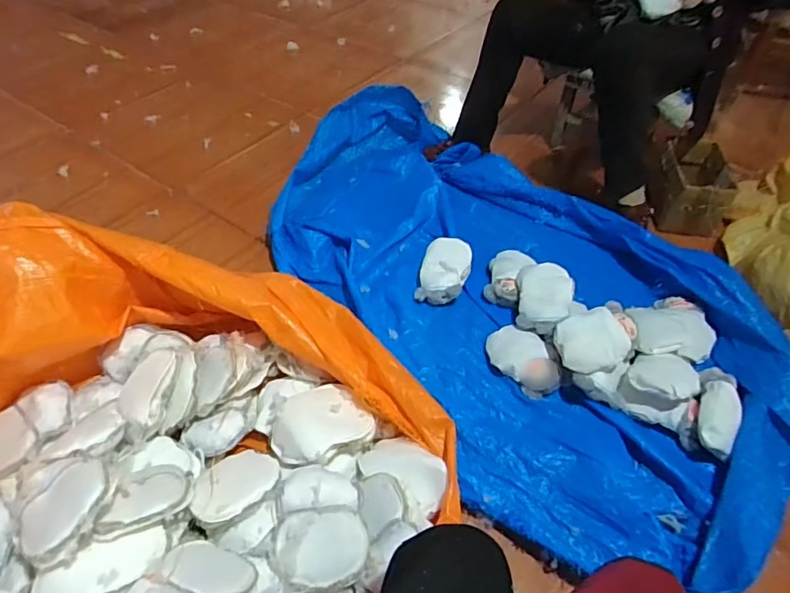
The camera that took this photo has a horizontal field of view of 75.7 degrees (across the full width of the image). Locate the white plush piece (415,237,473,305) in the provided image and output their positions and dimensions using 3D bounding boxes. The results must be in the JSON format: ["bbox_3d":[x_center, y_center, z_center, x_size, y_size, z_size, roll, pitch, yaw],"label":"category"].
[{"bbox_3d":[0.125,-0.070,1.273,0.124,0.105,0.166,10,50,8],"label":"white plush piece"}]

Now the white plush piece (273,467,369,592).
[{"bbox_3d":[-0.121,0.353,0.787,0.142,0.048,0.176,-11,52,-11],"label":"white plush piece"}]

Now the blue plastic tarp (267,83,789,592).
[{"bbox_3d":[0.217,-0.059,1.225,0.715,0.204,1.433,-28,54,-24],"label":"blue plastic tarp"}]

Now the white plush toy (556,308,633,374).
[{"bbox_3d":[0.414,0.095,1.080,0.147,0.074,0.126,-14,82,1],"label":"white plush toy"}]

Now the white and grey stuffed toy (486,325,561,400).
[{"bbox_3d":[0.282,0.139,1.124,0.106,0.079,0.185,-28,55,-22],"label":"white and grey stuffed toy"}]

